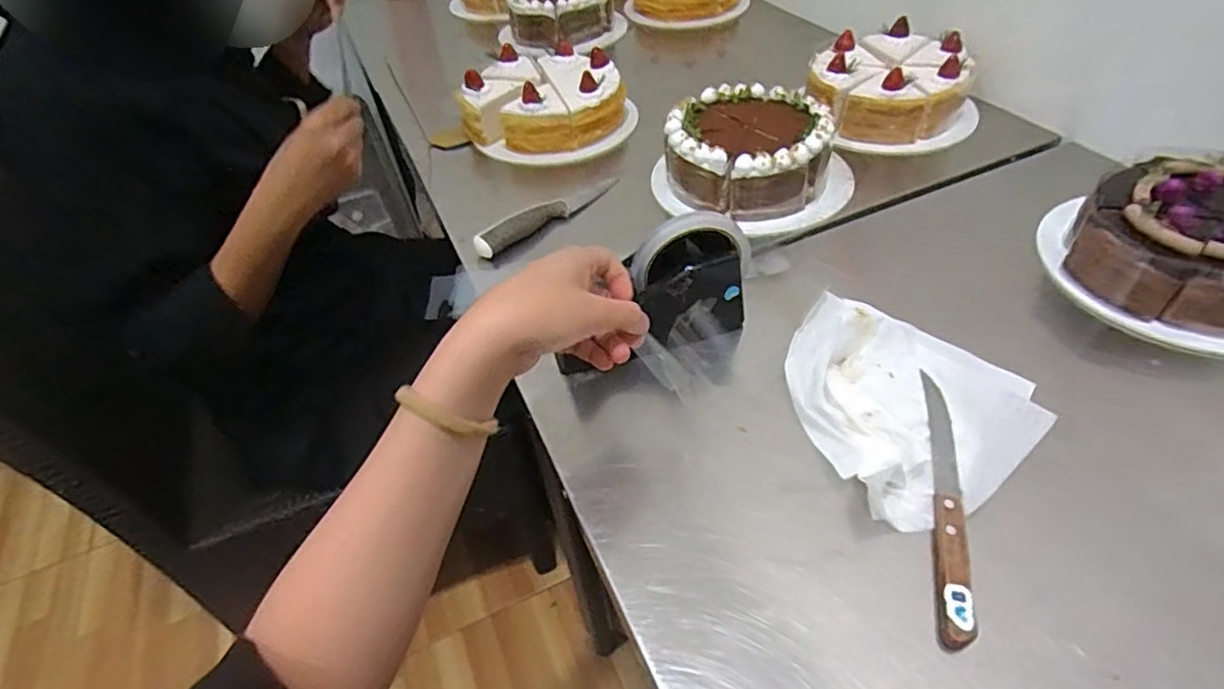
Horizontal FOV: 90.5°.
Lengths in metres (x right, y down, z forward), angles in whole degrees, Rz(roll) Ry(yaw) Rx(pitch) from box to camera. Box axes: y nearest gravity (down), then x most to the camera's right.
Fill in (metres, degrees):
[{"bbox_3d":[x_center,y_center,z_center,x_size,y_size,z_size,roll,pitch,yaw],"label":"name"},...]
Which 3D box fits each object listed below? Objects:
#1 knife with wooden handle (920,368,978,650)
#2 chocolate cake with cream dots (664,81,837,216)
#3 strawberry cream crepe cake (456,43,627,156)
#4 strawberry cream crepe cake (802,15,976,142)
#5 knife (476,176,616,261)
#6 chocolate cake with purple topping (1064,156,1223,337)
[{"bbox_3d":[0.218,0.096,0.395,0.018,0.011,0.192,9,48,14],"label":"knife with wooden handle"},{"bbox_3d":[0.141,-0.206,0.637,0.168,0.064,0.155,4,47,9],"label":"chocolate cake with cream dots"},{"bbox_3d":[-0.077,-0.311,0.757,0.177,0.071,0.168,-3,47,3],"label":"strawberry cream crepe cake"},{"bbox_3d":[0.325,-0.307,0.714,0.175,0.068,0.181,15,50,19],"label":"strawberry cream crepe cake"},{"bbox_3d":[-0.063,-0.138,0.626,0.180,0.027,0.023,-33,52,-24],"label":"knife"},{"bbox_3d":[0.472,-0.083,0.490,0.155,0.067,0.144,33,57,31],"label":"chocolate cake with purple topping"}]

